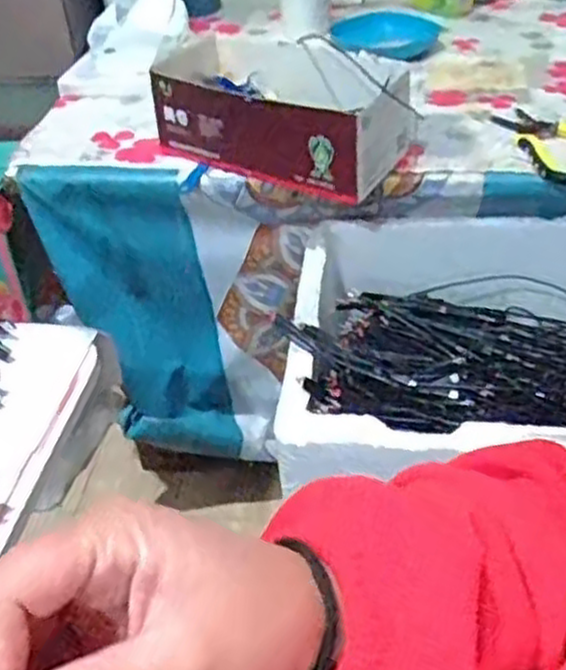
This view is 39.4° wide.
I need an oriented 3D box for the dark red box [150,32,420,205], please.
[{"bbox_3d":[-0.001,-0.231,0.825,0.252,0.094,0.128,22,45,29],"label":"dark red box"}]

